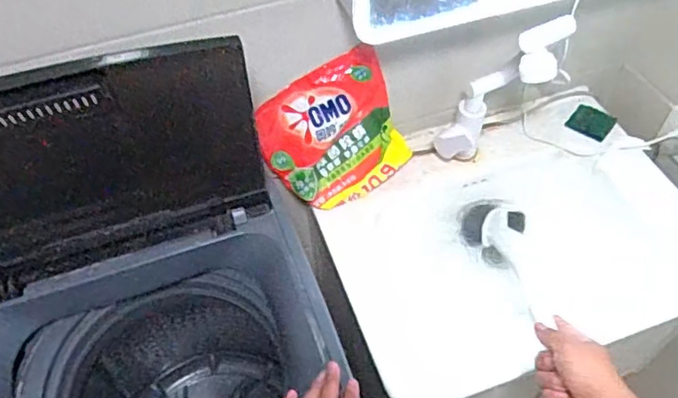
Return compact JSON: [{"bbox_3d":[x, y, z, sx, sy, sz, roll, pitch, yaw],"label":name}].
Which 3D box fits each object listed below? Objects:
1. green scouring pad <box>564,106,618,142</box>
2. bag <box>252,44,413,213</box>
[{"bbox_3d":[0.481,-0.146,1.112,0.073,0.012,0.057,36,92,23],"label":"green scouring pad"},{"bbox_3d":[0.005,-0.105,0.937,0.238,0.210,0.102,-18,54,-11],"label":"bag"}]

